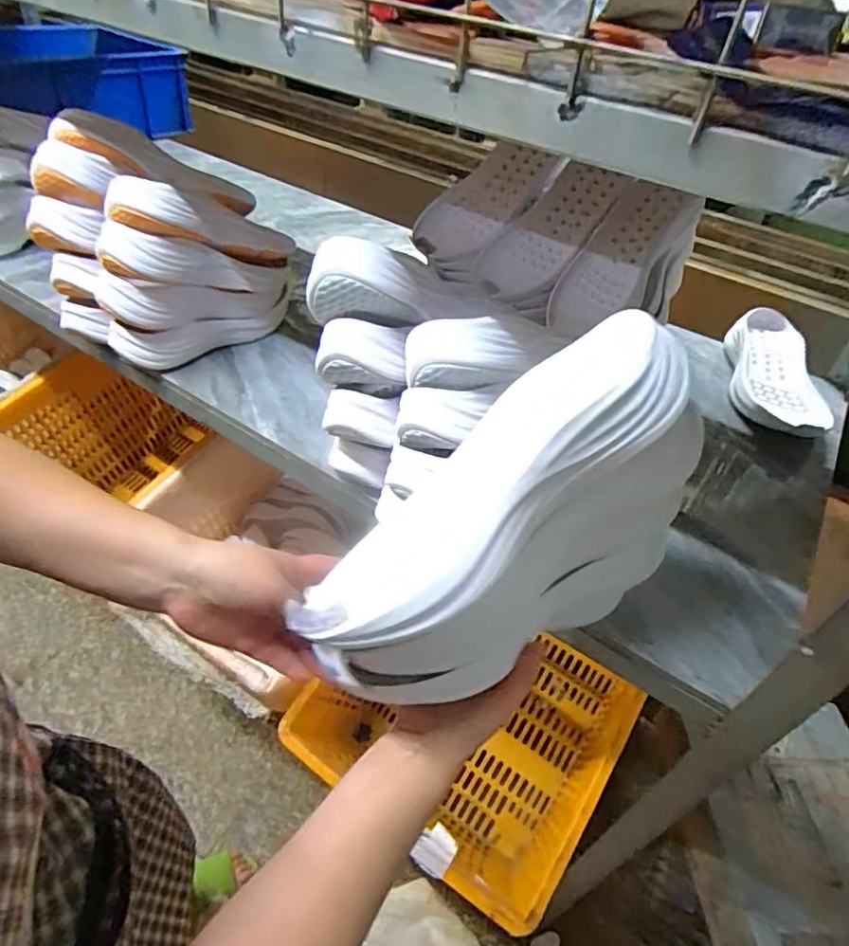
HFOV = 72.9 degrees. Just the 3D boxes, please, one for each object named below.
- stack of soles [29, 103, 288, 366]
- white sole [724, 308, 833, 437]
[{"bbox_3d":[-0.326,-0.294,0.731,0.260,0.221,0.180,-31,55,-34],"label":"stack of soles"},{"bbox_3d":[0.501,-0.148,0.821,0.112,0.044,0.282,16,43,9],"label":"white sole"}]

